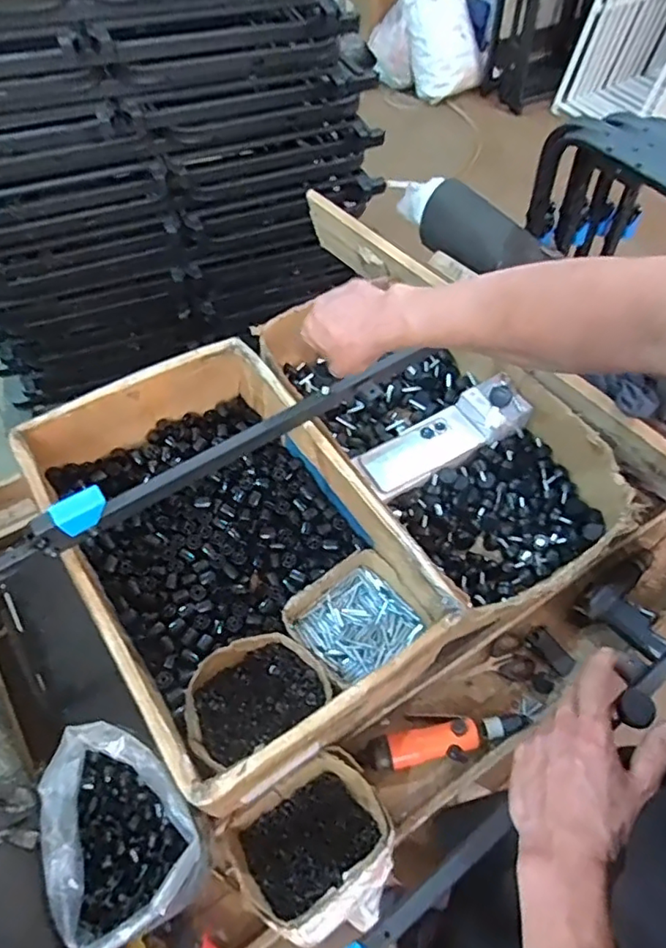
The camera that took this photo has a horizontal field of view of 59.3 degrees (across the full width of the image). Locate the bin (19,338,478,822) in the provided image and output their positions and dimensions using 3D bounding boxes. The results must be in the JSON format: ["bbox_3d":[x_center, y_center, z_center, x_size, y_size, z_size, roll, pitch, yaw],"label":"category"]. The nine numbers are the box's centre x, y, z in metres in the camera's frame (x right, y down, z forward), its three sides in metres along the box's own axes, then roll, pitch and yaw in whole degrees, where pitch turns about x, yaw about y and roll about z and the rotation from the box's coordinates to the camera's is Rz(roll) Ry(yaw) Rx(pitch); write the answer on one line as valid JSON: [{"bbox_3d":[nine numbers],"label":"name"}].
[{"bbox_3d":[-0.134,0.089,0.757,0.346,0.143,0.520,-30,64,-20],"label":"bin"}]

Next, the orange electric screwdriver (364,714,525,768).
[{"bbox_3d":[0.146,0.342,0.749,0.203,0.034,0.045,-8,58,-8],"label":"orange electric screwdriver"}]

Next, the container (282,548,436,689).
[{"bbox_3d":[0.026,0.186,0.757,0.153,0.061,0.122,-34,65,-22],"label":"container"}]

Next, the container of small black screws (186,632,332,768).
[{"bbox_3d":[-0.098,0.262,0.708,0.159,0.048,0.117,-24,62,-17],"label":"container of small black screws"}]

